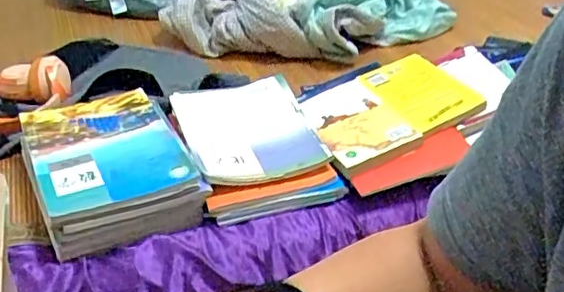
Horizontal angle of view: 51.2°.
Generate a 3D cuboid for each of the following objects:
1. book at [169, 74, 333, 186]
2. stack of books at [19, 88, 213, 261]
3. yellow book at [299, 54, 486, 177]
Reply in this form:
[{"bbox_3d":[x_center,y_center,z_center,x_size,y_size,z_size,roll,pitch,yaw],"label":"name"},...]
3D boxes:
[{"bbox_3d":[-0.066,-0.042,1.051,0.212,0.027,0.315,-14,38,-14],"label":"book"},{"bbox_3d":[-0.274,0.024,0.938,0.231,0.080,0.300,-13,39,-24],"label":"stack of books"},{"bbox_3d":[0.186,-0.073,1.062,0.288,0.026,0.226,-21,39,-14],"label":"yellow book"}]

